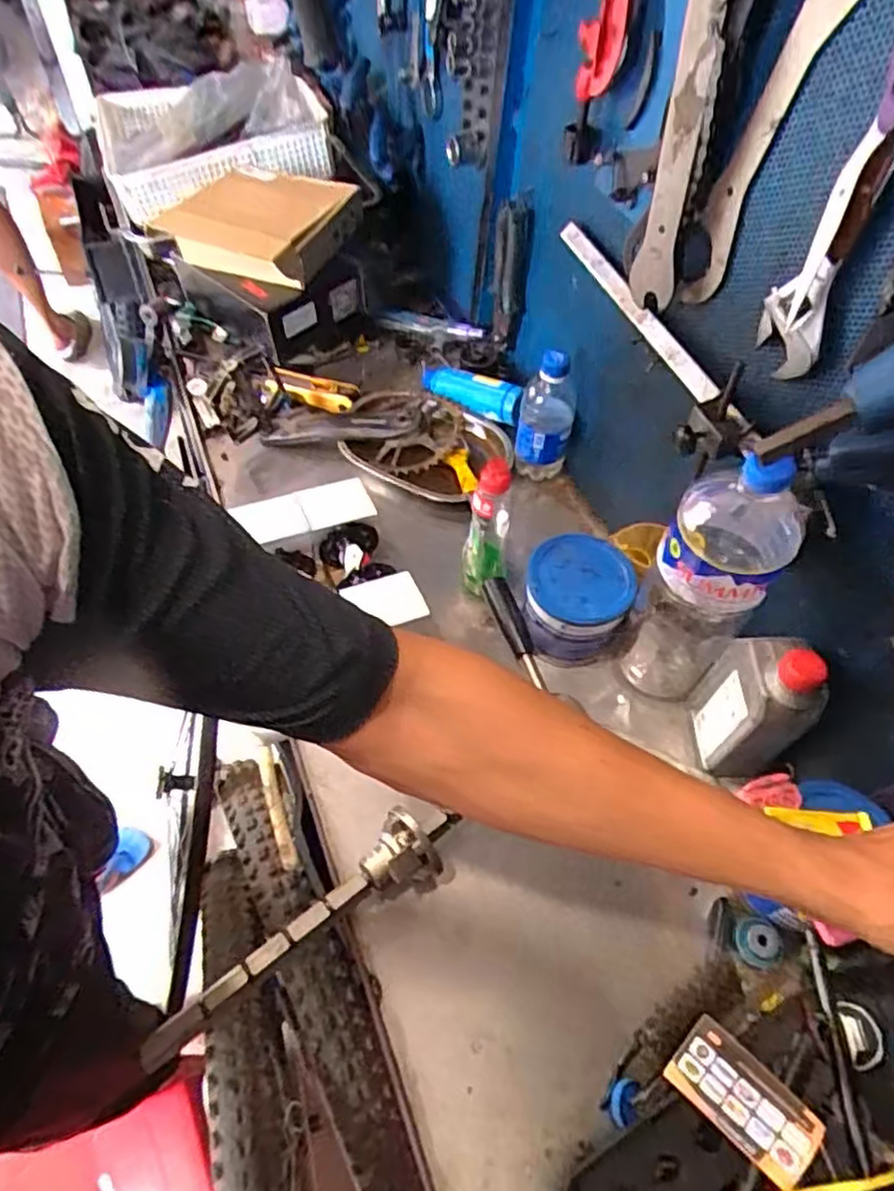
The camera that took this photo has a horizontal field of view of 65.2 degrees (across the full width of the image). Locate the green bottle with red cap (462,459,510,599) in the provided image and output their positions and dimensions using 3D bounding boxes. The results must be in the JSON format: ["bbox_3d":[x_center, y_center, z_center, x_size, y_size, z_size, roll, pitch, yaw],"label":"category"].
[{"bbox_3d":[0.044,-0.064,0.728,0.052,0.162,0.058,21,55,11],"label":"green bottle with red cap"}]

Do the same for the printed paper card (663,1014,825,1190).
[{"bbox_3d":[0.197,0.337,0.467,0.052,0.005,0.091,-38,50,-23],"label":"printed paper card"}]

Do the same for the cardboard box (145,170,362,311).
[{"bbox_3d":[-0.246,-0.491,0.927,0.198,0.083,0.209,19,55,10],"label":"cardboard box"}]

